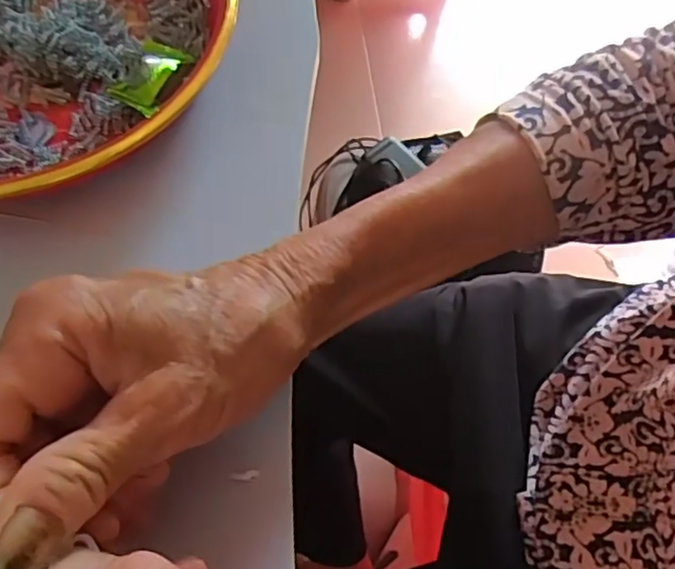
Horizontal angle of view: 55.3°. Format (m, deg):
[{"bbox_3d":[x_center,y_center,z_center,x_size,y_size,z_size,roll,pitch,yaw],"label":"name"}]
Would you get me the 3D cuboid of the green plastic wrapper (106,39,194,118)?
[{"bbox_3d":[-0.088,-0.100,0.300,0.026,0.011,0.046,17,60,7],"label":"green plastic wrapper"}]

